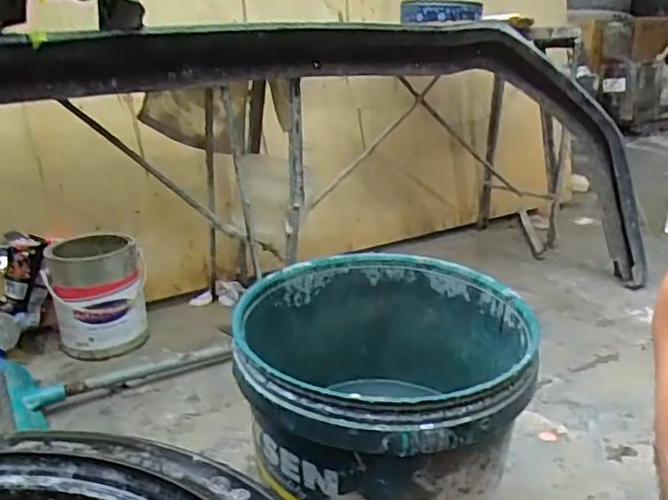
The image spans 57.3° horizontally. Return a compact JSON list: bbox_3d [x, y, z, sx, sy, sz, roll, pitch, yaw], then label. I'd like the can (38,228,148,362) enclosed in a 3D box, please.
[{"bbox_3d":[-0.463,0.082,1.213,0.171,0.193,0.166,-4,22,-12],"label":"can"}]

